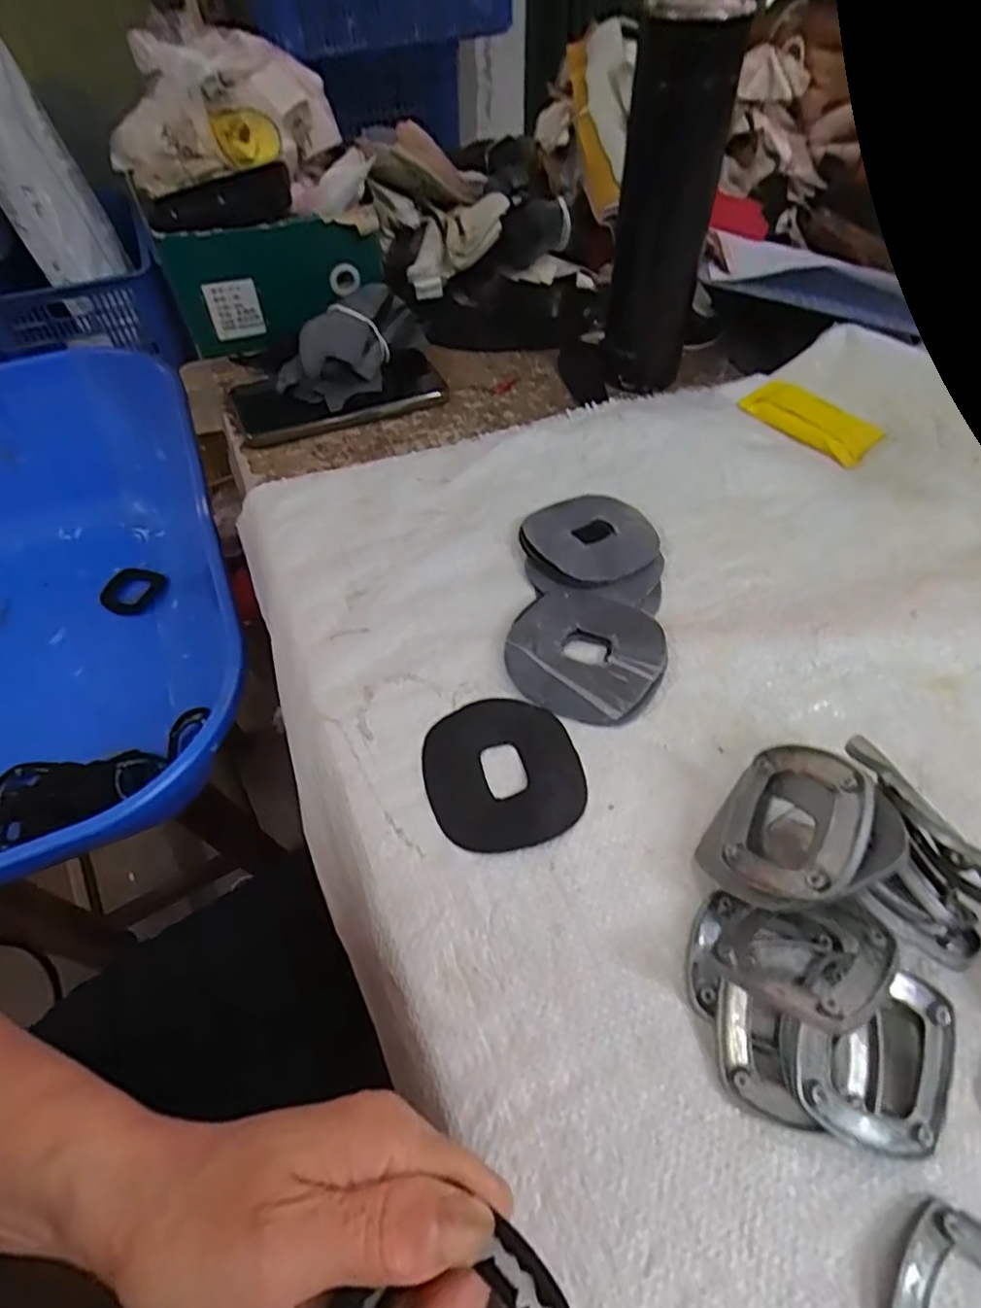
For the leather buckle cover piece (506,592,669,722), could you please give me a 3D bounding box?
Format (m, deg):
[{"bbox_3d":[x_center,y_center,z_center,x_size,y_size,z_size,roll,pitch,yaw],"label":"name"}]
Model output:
[{"bbox_3d":[0.054,-0.004,0.359,0.082,0.015,0.082,-1,53,1],"label":"leather buckle cover piece"}]

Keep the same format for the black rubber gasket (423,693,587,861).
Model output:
[{"bbox_3d":[0.006,0.056,0.320,0.075,0.004,0.080,-14,54,-9],"label":"black rubber gasket"}]

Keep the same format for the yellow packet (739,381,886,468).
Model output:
[{"bbox_3d":[0.247,-0.183,0.492,0.046,0.015,0.098,-33,59,-21],"label":"yellow packet"}]

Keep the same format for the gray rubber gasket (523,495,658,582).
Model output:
[{"bbox_3d":[0.067,-0.076,0.414,0.077,0.009,0.074,-30,58,-20],"label":"gray rubber gasket"}]

